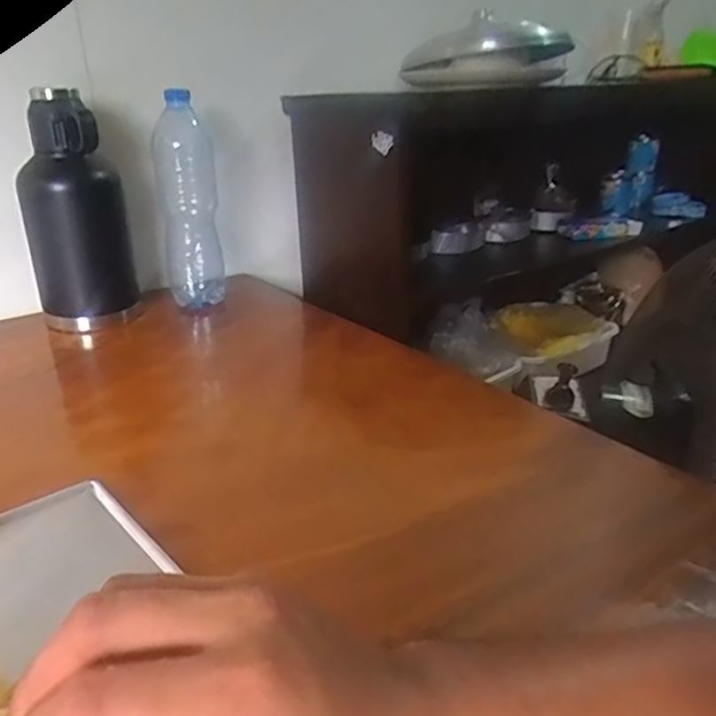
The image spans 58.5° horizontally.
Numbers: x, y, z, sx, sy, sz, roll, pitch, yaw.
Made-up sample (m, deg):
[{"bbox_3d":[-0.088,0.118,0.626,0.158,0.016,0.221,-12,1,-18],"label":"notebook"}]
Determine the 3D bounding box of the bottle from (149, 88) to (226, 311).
[{"bbox_3d":[-0.233,-0.215,0.882,0.083,0.273,0.071,-8,25,-17],"label":"bottle"}]

